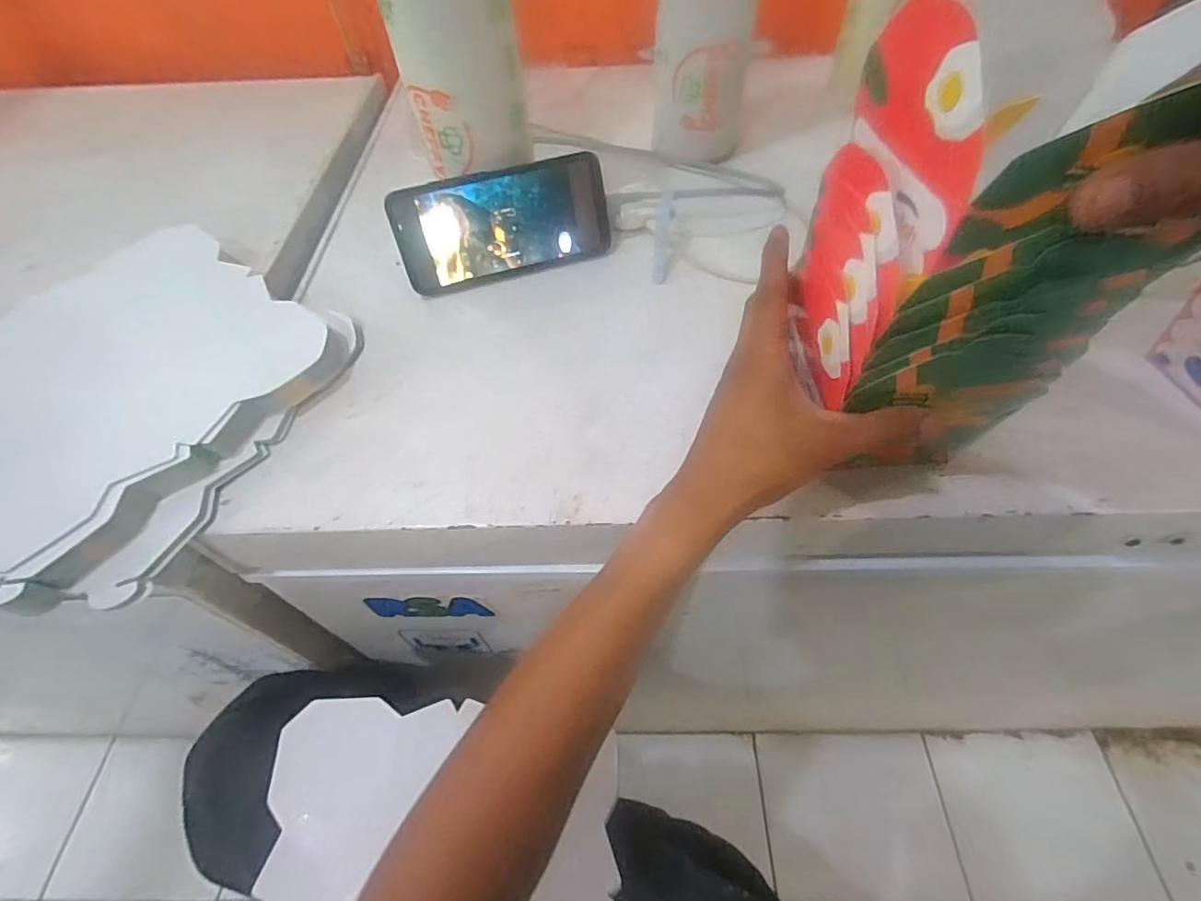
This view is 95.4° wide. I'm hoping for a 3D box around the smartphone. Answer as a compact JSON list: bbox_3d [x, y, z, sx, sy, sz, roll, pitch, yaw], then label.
[{"bbox_3d":[-0.077,-0.183,0.444,0.167,0.081,0.008,-17,35,-7],"label":"smartphone"}]

